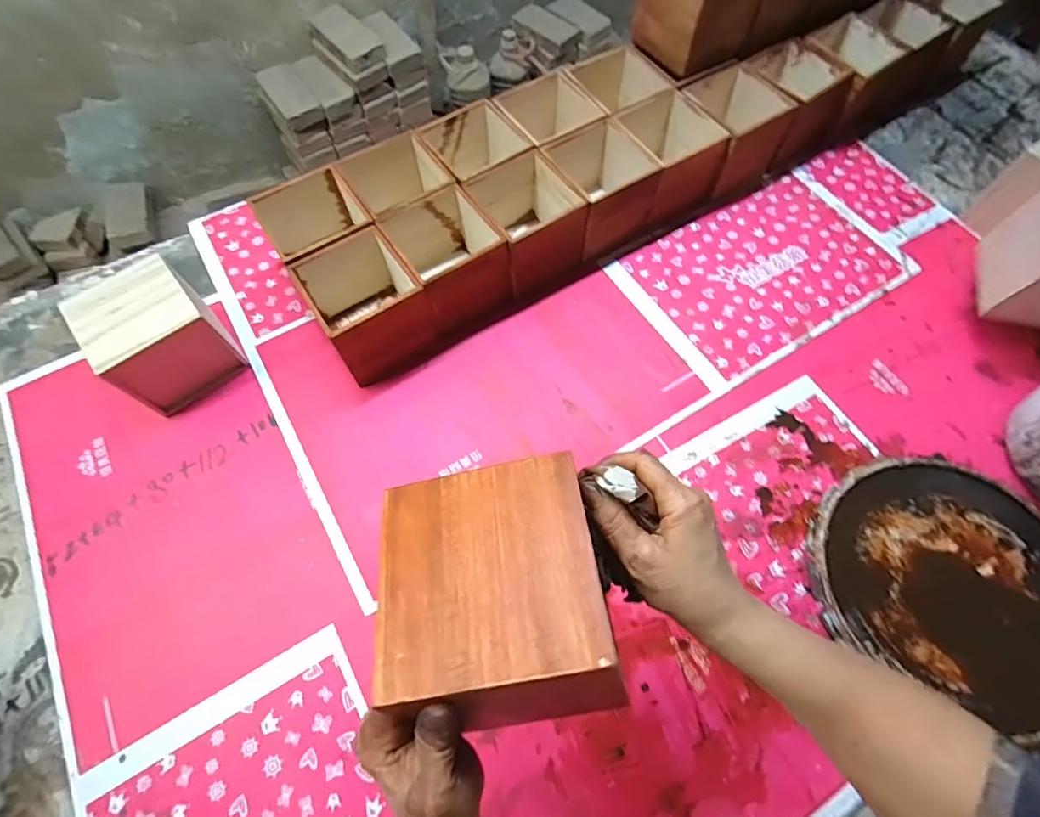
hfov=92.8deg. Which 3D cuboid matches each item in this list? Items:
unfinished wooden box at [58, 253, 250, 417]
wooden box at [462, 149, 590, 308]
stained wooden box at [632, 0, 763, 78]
[{"bbox_3d":[-0.455,-0.089,0.636,0.130,0.130,0.114,-37,70,-15],"label":"unfinished wooden box"},{"bbox_3d":[0.012,-0.261,0.726,0.128,0.127,0.136,-30,68,-12],"label":"wooden box"},{"bbox_3d":[0.262,-0.607,0.736,0.131,0.119,0.135,-33,69,-14],"label":"stained wooden box"}]

